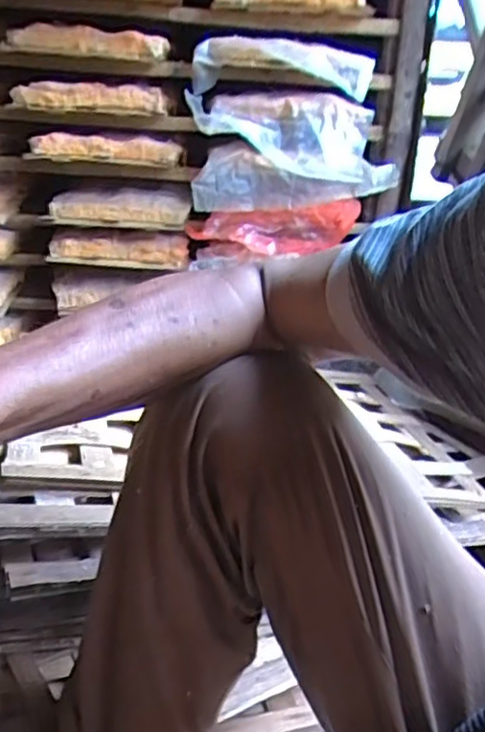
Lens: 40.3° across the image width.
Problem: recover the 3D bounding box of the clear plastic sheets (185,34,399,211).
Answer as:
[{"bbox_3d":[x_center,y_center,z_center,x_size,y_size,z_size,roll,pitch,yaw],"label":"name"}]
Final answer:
[{"bbox_3d":[0.079,-0.378,1.053,0.316,0.241,0.102,0,26,-12],"label":"clear plastic sheets"}]

